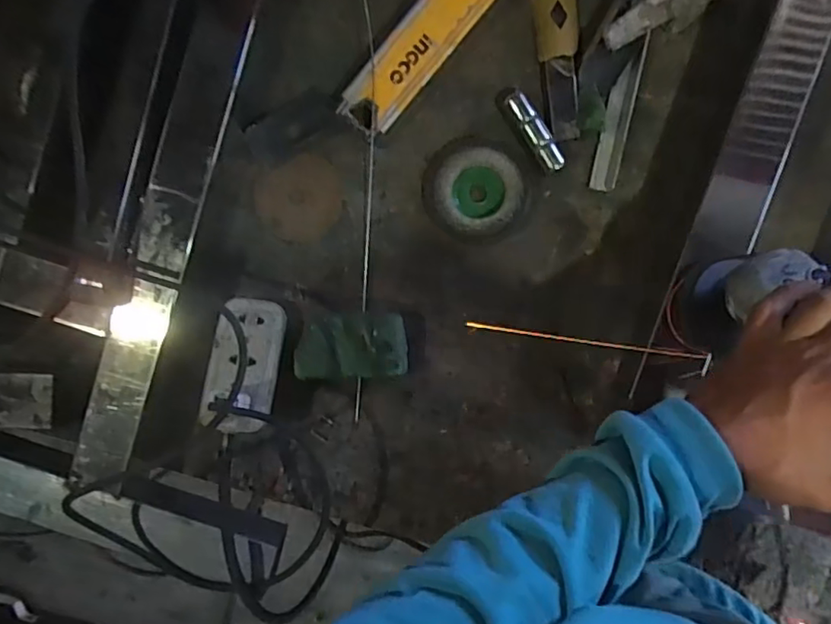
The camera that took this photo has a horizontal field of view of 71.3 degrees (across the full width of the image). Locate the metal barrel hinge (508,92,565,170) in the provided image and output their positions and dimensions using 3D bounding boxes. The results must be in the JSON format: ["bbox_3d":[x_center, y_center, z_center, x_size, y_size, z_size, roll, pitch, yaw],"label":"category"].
[{"bbox_3d":[0.109,-0.162,0.526,0.019,0.020,0.076,-30,89,4],"label":"metal barrel hinge"}]

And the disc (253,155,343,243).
[{"bbox_3d":[-0.108,-0.105,0.547,0.079,0.008,0.078,0,91,4],"label":"disc"}]

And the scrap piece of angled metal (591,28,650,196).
[{"bbox_3d":[0.184,-0.178,0.522,0.024,0.014,0.135,12,91,3],"label":"scrap piece of angled metal"}]

